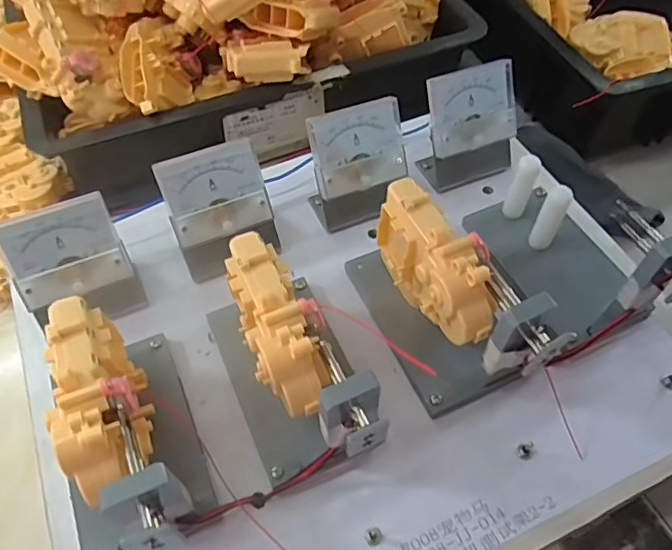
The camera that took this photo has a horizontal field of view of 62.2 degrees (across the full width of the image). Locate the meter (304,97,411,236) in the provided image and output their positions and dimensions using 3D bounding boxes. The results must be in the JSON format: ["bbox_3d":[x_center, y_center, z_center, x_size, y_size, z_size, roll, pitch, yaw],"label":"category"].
[{"bbox_3d":[0.016,-0.076,0.393,0.067,0.074,0.042,-22,58,-15],"label":"meter"}]

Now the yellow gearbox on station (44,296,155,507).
[{"bbox_3d":[-0.119,0.070,0.288,0.041,0.082,0.098,-22,58,-15],"label":"yellow gearbox on station"}]

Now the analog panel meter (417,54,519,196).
[{"bbox_3d":[0.100,-0.112,0.411,0.067,0.066,0.041,-15,56,-11],"label":"analog panel meter"}]

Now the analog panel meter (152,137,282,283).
[{"bbox_3d":[-0.076,-0.041,0.370,0.064,0.075,0.043,-21,58,-15],"label":"analog panel meter"}]

